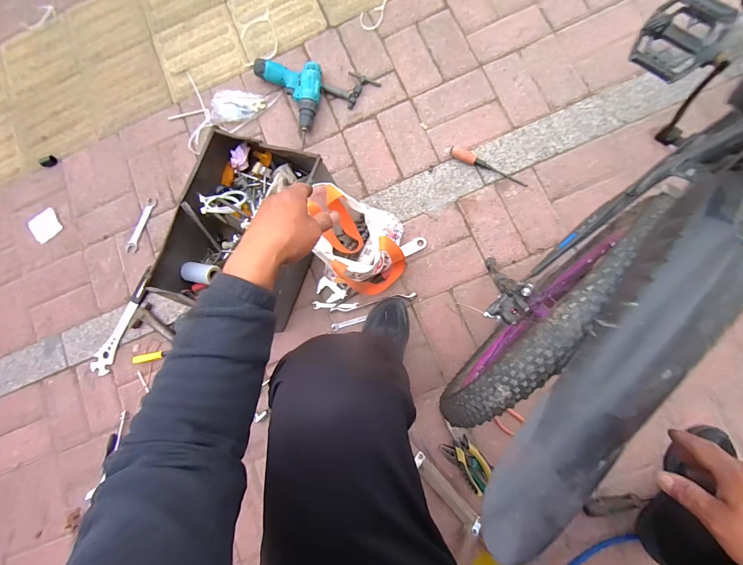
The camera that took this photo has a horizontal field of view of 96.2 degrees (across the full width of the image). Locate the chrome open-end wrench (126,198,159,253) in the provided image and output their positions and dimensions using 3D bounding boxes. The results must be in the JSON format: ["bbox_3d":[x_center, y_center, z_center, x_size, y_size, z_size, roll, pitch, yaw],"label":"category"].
[{"bbox_3d":[-0.642,-0.160,0.931,0.037,0.013,0.158,19,87,9],"label":"chrome open-end wrench"}]

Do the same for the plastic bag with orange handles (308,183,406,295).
[{"bbox_3d":[-0.023,-0.093,0.745,0.187,0.194,0.222,-5,83,7],"label":"plastic bag with orange handles"}]

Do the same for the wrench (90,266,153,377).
[{"bbox_3d":[-0.676,0.105,0.910,0.049,0.012,0.310,24,87,9],"label":"wrench"}]

